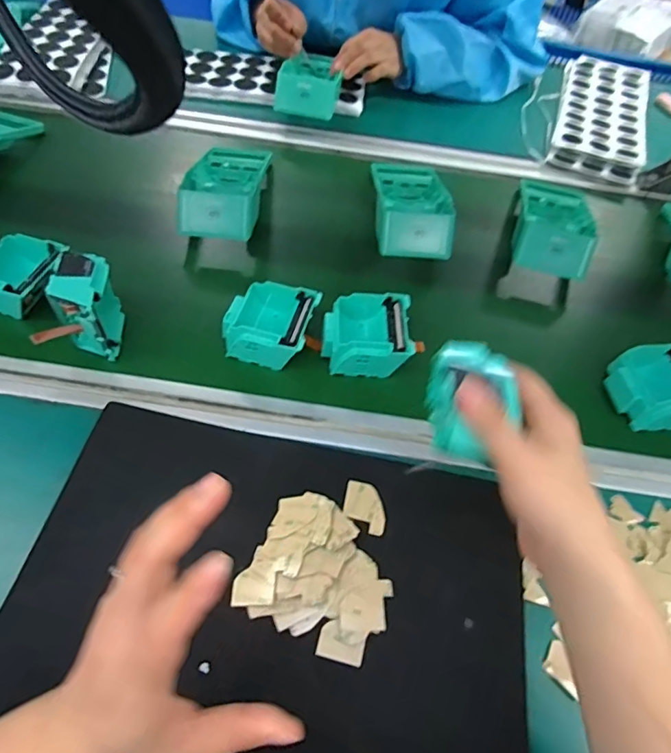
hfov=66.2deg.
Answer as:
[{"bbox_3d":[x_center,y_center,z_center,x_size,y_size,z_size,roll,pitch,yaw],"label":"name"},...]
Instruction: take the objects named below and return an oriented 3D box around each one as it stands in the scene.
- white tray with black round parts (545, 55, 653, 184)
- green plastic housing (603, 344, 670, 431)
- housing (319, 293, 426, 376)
[{"bbox_3d":[0.405,-0.399,0.786,0.124,0.030,0.328,18,53,11],"label":"white tray with black round parts"},{"bbox_3d":[0.306,0.010,0.480,0.085,0.035,0.076,-9,53,-10],"label":"green plastic housing"},{"bbox_3d":[0.031,-0.041,0.487,0.083,0.034,0.073,-1,52,-4],"label":"housing"}]

